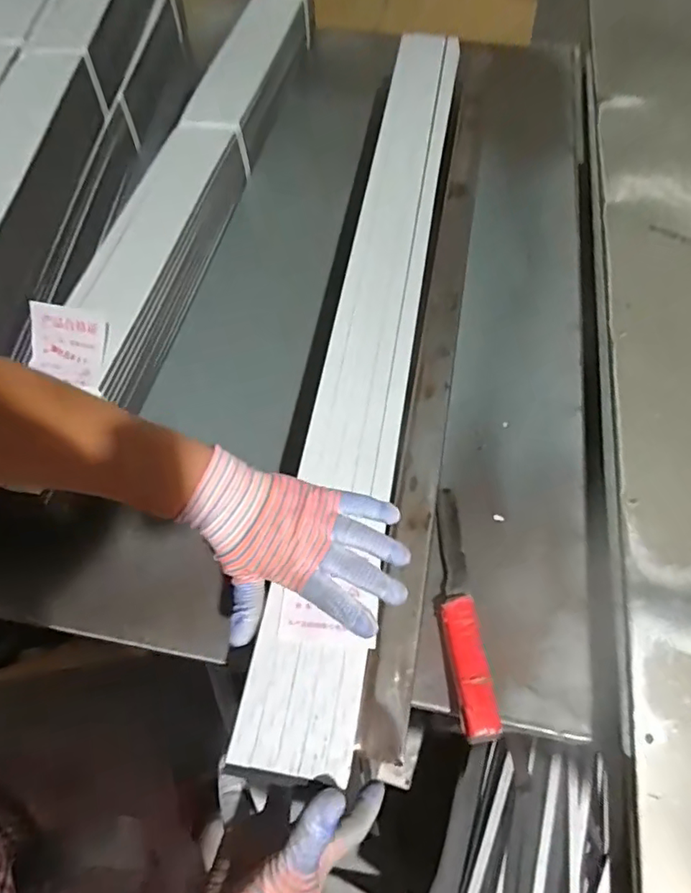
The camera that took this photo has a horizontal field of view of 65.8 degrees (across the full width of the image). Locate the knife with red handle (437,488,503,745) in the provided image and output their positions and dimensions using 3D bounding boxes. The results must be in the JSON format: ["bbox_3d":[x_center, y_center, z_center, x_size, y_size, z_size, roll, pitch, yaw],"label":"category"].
[{"bbox_3d":[0.104,0.146,0.501,0.035,0.029,0.227,-4,61,0],"label":"knife with red handle"}]

